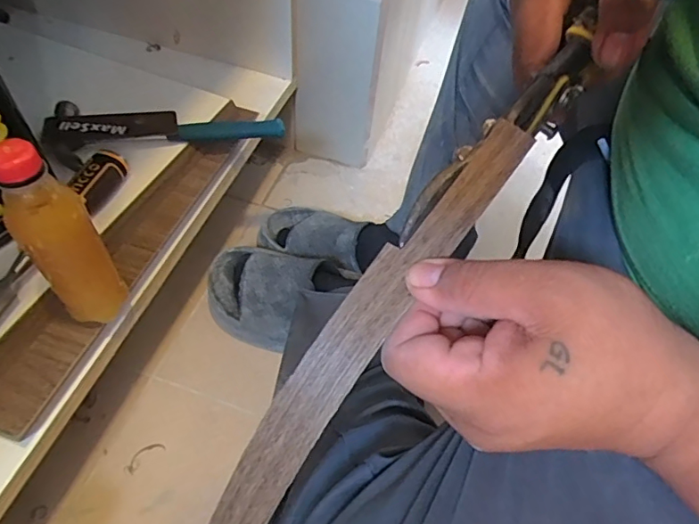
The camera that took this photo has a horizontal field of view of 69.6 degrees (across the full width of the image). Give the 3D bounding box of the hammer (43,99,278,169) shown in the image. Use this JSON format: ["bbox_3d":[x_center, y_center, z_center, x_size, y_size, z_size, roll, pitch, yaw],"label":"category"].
[{"bbox_3d":[-0.205,-0.154,0.568,0.250,0.023,0.082,-11,55,-13],"label":"hammer"}]

